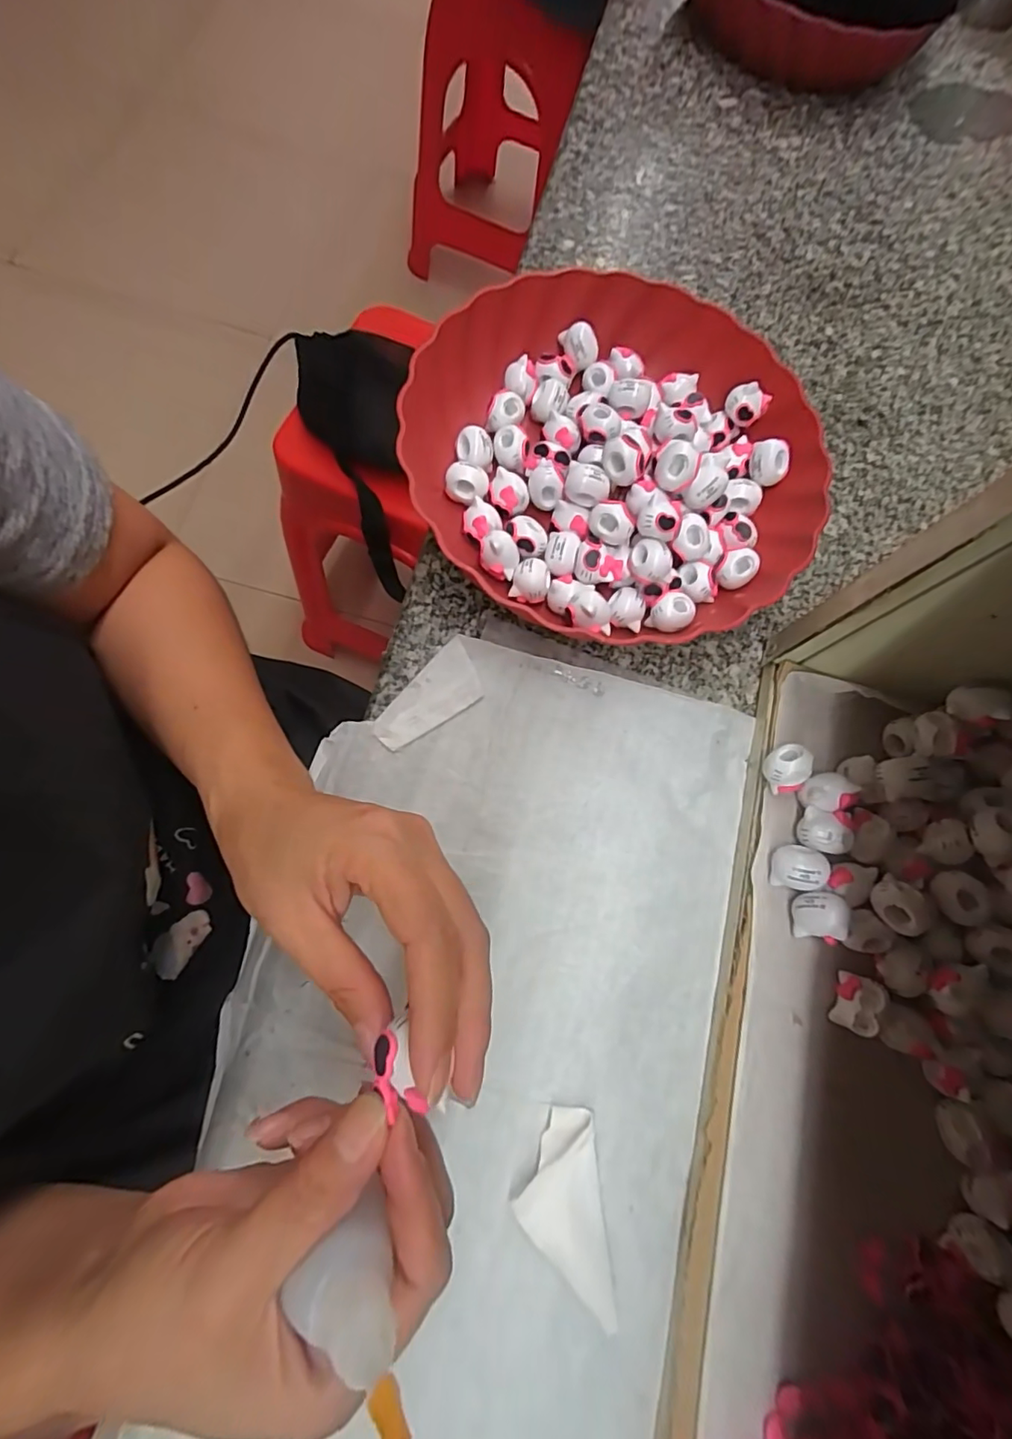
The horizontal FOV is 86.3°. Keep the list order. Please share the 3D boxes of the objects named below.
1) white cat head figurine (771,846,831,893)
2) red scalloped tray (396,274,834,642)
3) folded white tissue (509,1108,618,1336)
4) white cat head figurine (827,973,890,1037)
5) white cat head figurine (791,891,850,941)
[{"bbox_3d":[0.145,0.073,0.268,0.022,0.016,0.021,9,74,-3],"label":"white cat head figurine"},{"bbox_3d":[0.063,-0.153,0.332,0.245,0.058,0.237,-4,75,-7],"label":"red scalloped tray"},{"bbox_3d":[0.025,0.218,0.236,0.038,0.009,0.079,-3,75,-7],"label":"folded white tissue"},{"bbox_3d":[0.166,0.135,0.257,0.016,0.019,0.024,24,74,1],"label":"white cat head figurine"},{"bbox_3d":[0.150,0.094,0.260,0.019,0.019,0.021,5,75,-5],"label":"white cat head figurine"}]

